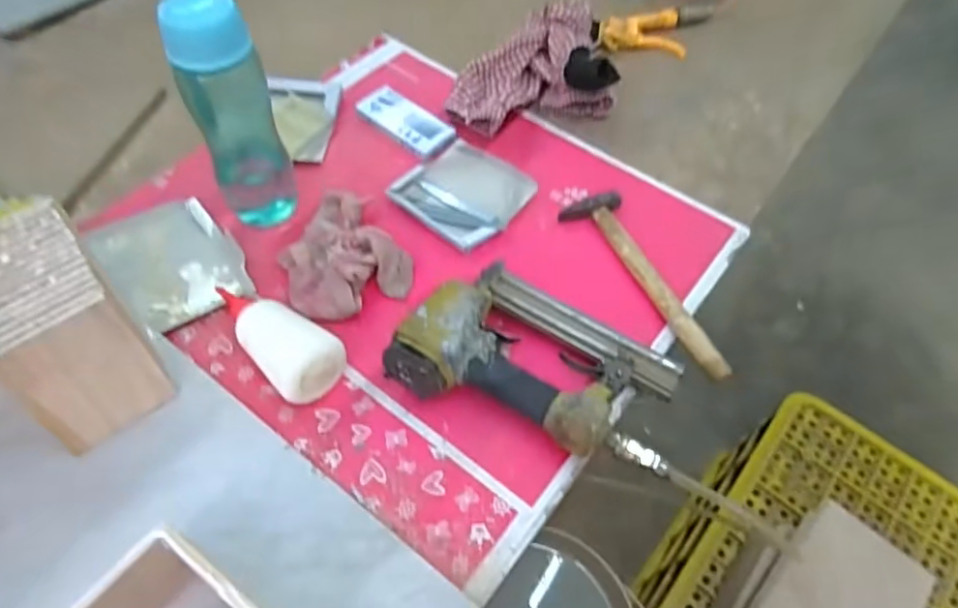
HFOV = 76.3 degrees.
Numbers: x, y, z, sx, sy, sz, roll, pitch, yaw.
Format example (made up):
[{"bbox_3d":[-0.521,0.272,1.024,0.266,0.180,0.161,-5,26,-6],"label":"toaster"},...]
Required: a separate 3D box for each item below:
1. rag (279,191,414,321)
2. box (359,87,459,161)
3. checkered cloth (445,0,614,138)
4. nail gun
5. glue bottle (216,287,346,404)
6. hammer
[{"bbox_3d":[-0.146,-0.053,0.621,0.120,0.029,0.141,-31,62,-22],"label":"rag"},{"bbox_3d":[-0.089,-0.226,0.750,0.127,0.012,0.062,38,61,20],"label":"box"},{"bbox_3d":[0.059,-0.305,0.781,0.217,0.067,0.183,-10,57,-11],"label":"checkered cloth"},{"bbox_3d":[0.057,0.046,0.542,0.236,0.060,0.152,21,57,12],"label":"nail gun"},{"bbox_3d":[-0.191,0.027,0.550,0.153,0.054,0.061,34,61,20],"label":"glue bottle"},{"bbox_3d":[0.178,-0.024,0.633,0.066,0.029,0.244,-23,60,-19],"label":"hammer"}]

